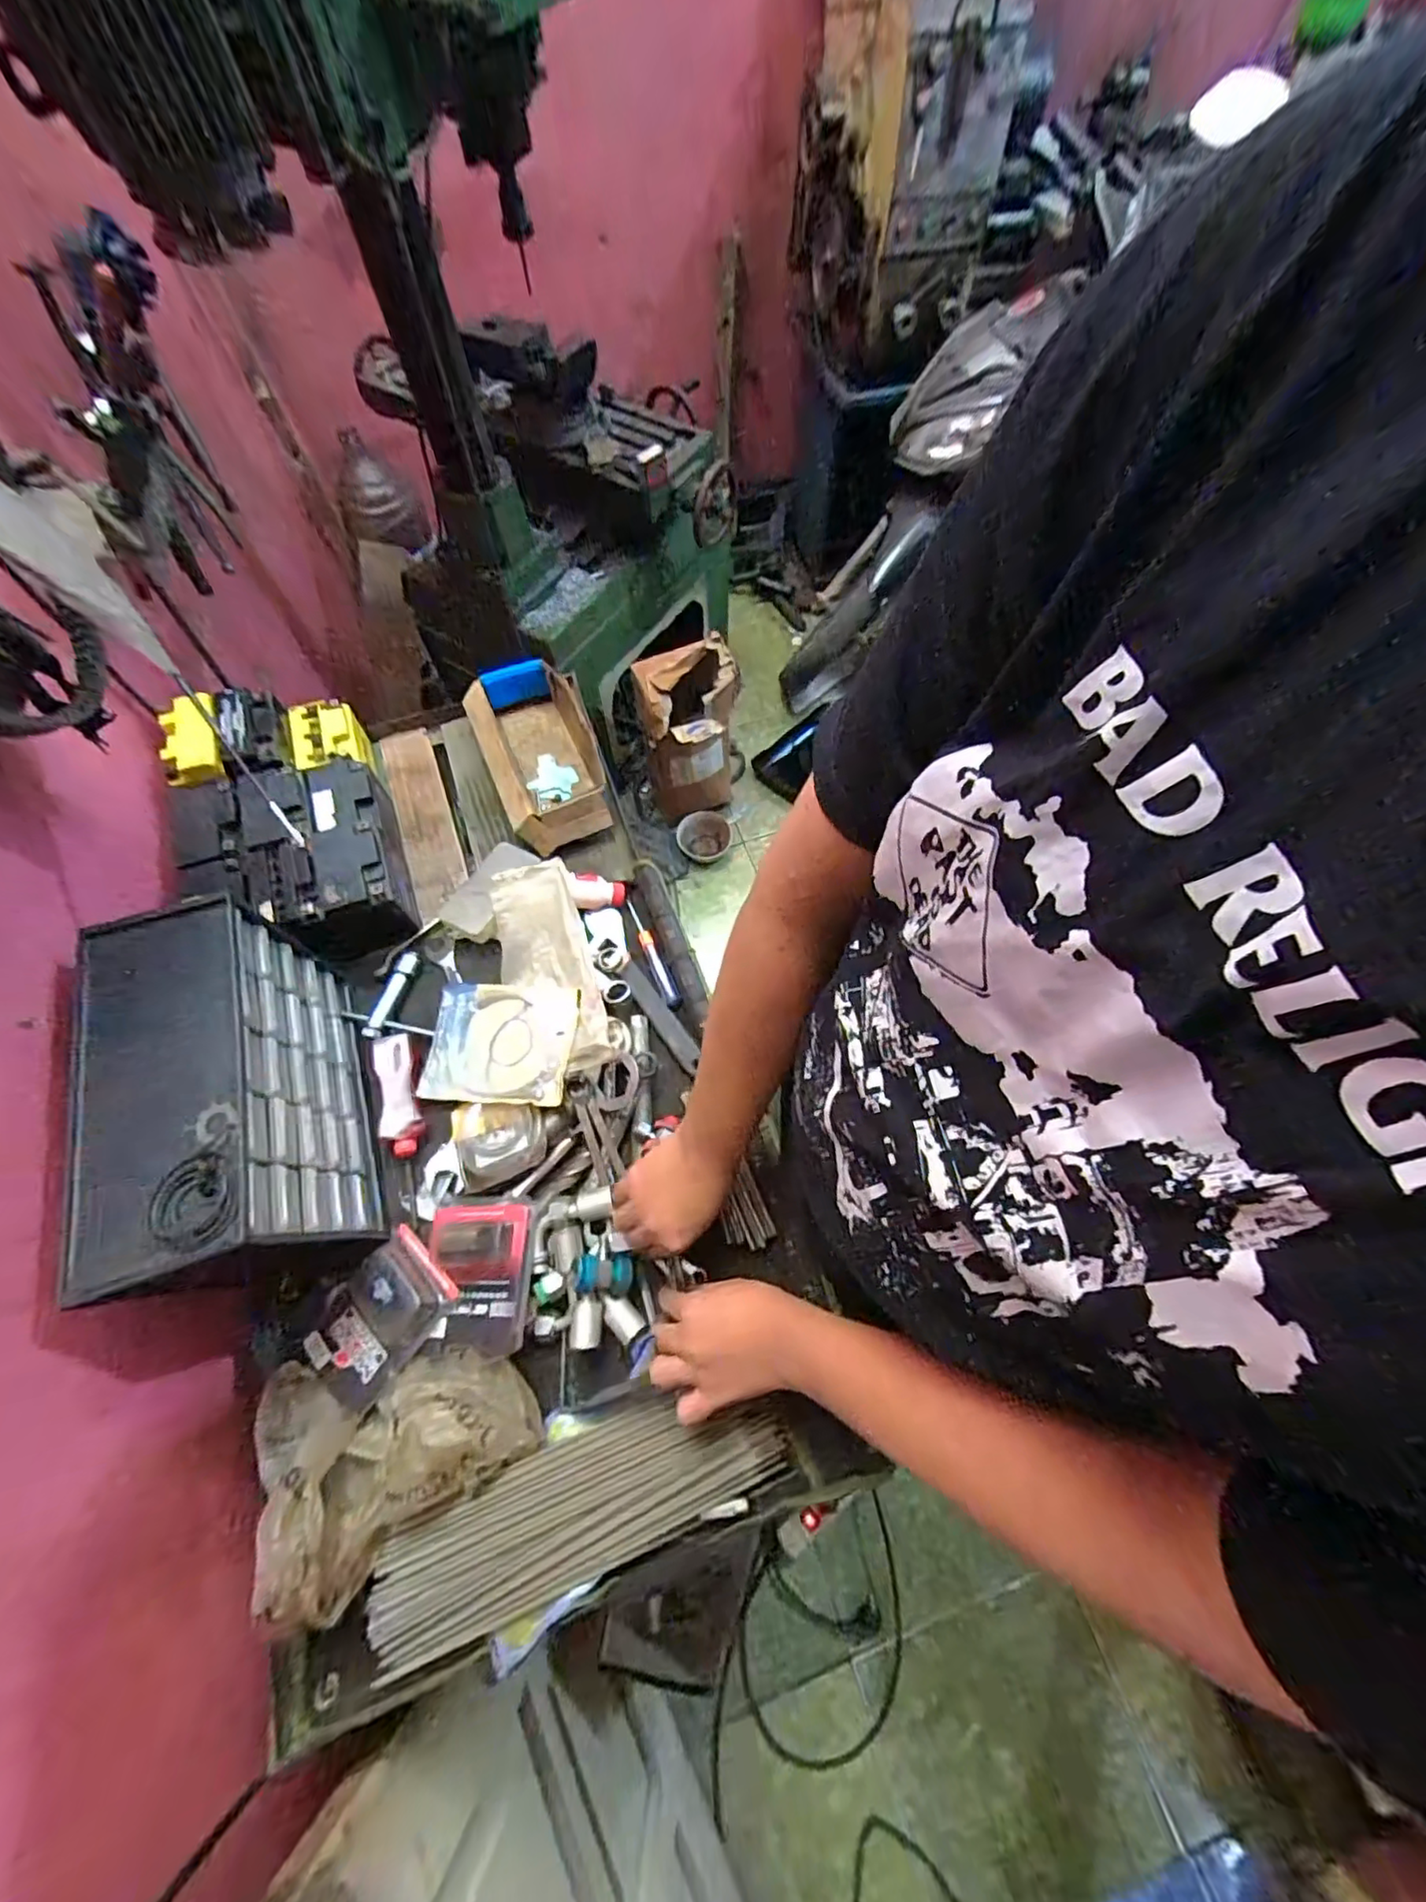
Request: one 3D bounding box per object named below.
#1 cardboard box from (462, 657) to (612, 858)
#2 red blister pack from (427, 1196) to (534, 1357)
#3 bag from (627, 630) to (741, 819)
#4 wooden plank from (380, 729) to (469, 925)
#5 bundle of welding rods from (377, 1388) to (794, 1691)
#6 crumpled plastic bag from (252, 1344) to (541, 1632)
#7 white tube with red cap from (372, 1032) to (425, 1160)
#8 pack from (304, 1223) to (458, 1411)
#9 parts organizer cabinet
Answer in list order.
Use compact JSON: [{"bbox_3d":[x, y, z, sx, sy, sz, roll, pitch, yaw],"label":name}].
[{"bbox_3d":[-0.225,-0.261,0.848,0.149,0.059,0.268,-22,67,-10],"label":"cardboard box"},{"bbox_3d":[-0.221,0.299,0.590,0.097,0.030,0.127,-1,65,0],"label":"red blister pack"},{"bbox_3d":[-0.053,-0.506,1.542,0.229,0.416,0.186,-11,65,-4],"label":"bag"},{"bbox_3d":[-0.385,-0.174,0.839,0.068,0.025,0.317,-20,66,-9],"label":"wooden plank"},{"bbox_3d":[-0.108,0.460,0.522,0.341,0.022,0.090,-20,66,-9],"label":"bundle of welding rods"},{"bbox_3d":[-0.269,0.394,0.519,0.193,0.073,0.165,-30,68,-13],"label":"crumpled plastic bag"},{"bbox_3d":[-0.333,0.150,0.662,0.036,0.028,0.129,-16,66,-7],"label":"white tube with red cap"},{"bbox_3d":[-0.308,0.332,0.575,0.094,0.043,0.123,35,70,16],"label":"pack"},{"bbox_3d":[-0.427,0.133,0.568,0.124,0.204,0.294,-18,66,-8],"label":"parts organizer cabinet"}]

